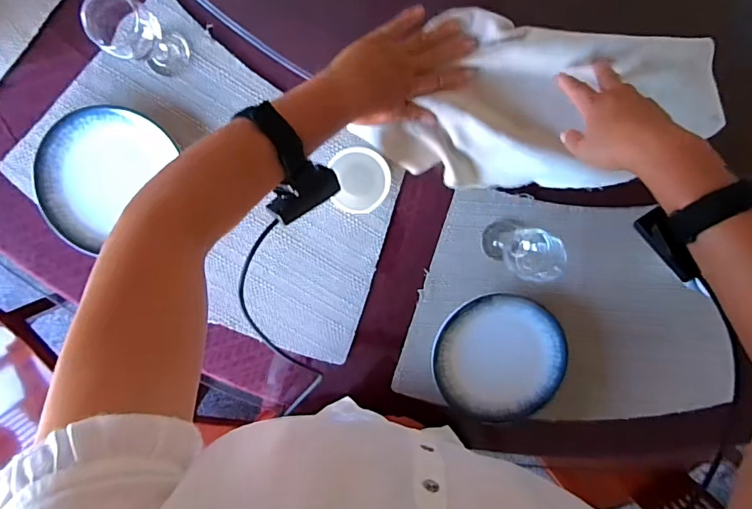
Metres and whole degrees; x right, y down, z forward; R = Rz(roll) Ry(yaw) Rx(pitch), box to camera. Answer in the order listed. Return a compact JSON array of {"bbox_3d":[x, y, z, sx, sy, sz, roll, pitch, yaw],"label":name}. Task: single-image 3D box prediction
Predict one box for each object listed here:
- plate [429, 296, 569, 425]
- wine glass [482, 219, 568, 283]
[{"bbox_3d":[0.163,0.138,0.632,0.170,0.015,0.165,-1,100,-3],"label":"plate"},{"bbox_3d":[0.171,-0.007,0.557,0.060,0.121,0.062,-1,100,-3],"label":"wine glass"}]

